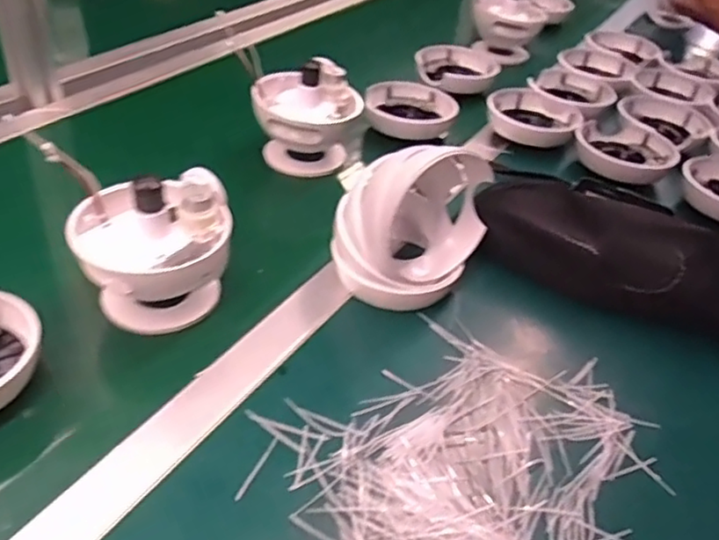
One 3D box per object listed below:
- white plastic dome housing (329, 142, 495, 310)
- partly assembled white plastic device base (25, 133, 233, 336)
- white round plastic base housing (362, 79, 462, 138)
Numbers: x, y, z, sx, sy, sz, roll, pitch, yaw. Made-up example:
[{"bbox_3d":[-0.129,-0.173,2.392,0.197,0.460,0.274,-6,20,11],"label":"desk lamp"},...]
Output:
[{"bbox_3d":[0.045,-0.046,0.553,0.091,0.115,0.116,32,45,29],"label":"white plastic dome housing"},{"bbox_3d":[-0.172,-0.027,0.523,0.116,0.126,0.116,36,44,29],"label":"partly assembled white plastic device base"},{"bbox_3d":[0.065,-0.203,0.823,0.113,0.029,0.115,6,38,-5],"label":"white round plastic base housing"}]

